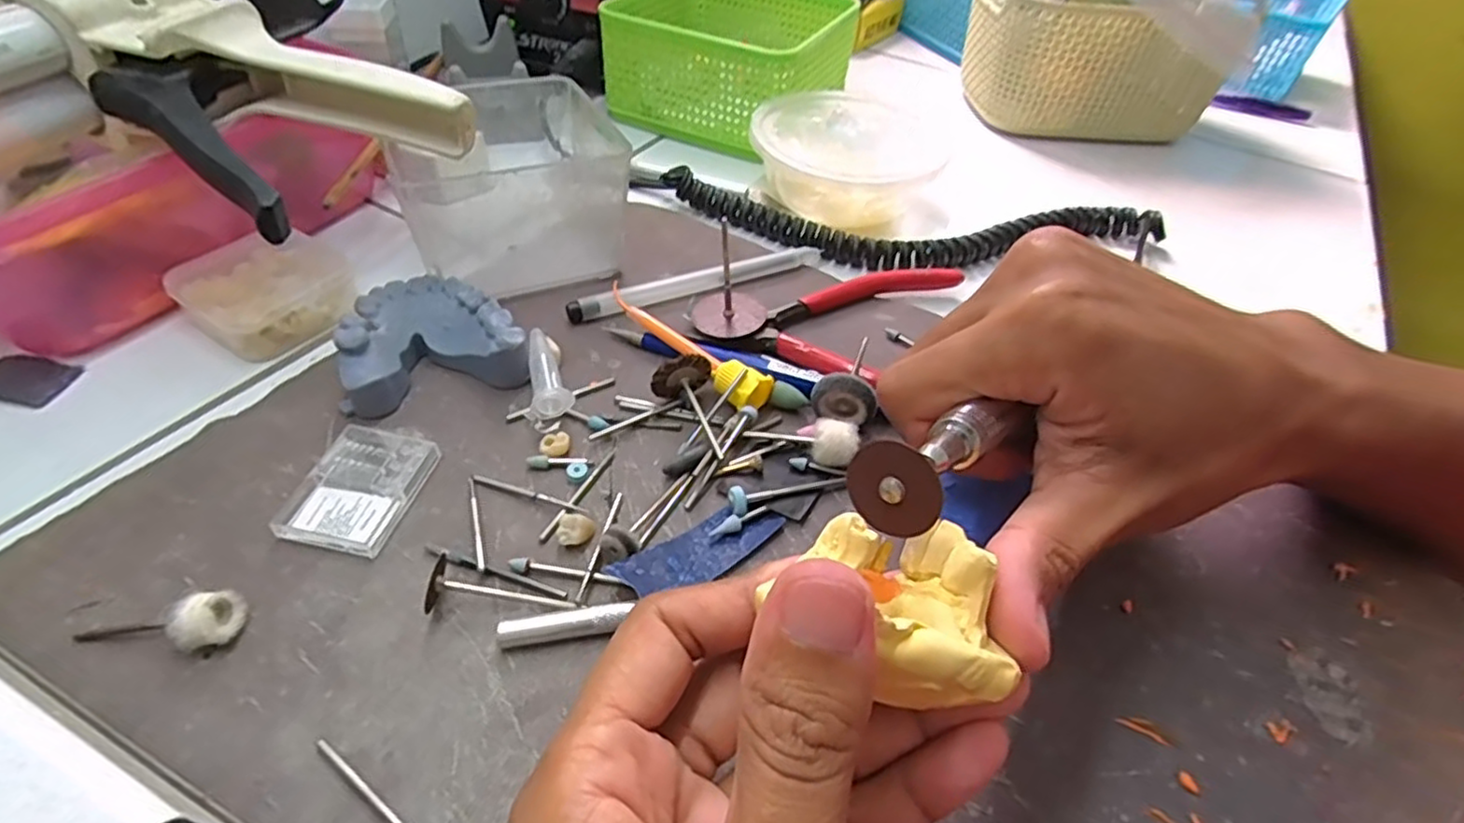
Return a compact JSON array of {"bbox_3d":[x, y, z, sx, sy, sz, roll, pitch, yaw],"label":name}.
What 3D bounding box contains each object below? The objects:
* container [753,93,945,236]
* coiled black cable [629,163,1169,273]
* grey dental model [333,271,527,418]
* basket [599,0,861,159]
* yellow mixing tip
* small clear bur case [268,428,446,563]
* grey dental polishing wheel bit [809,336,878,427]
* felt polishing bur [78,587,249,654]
[{"bbox_3d":[0.062,-0.139,0.373,0.094,0.037,0.096,2,47,-2],"label":"container"},{"bbox_3d":[0.086,-0.098,0.360,0.284,0.011,0.071,7,47,2],"label":"coiled black cable"},{"bbox_3d":[-0.116,-0.029,0.272,0.065,0.024,0.053,-11,49,-14],"label":"grey dental model"},{"bbox_3d":[0.003,-0.239,0.448,0.132,0.061,0.137,21,50,15],"label":"basket"},{"bbox_3d":[-0.021,-0.030,0.284,0.089,0.014,0.017,37,55,27],"label":"yellow mixing tip"},{"bbox_3d":[-0.124,0.025,0.232,0.036,0.007,0.046,10,48,5],"label":"small clear bur case"},{"bbox_3d":[0.046,-0.012,0.269,0.023,0.022,0.030,18,49,12],"label":"grey dental polishing wheel bit"},{"bbox_3d":[-0.161,0.060,0.194,0.041,0.015,0.017,-9,47,5],"label":"felt polishing bur"}]

